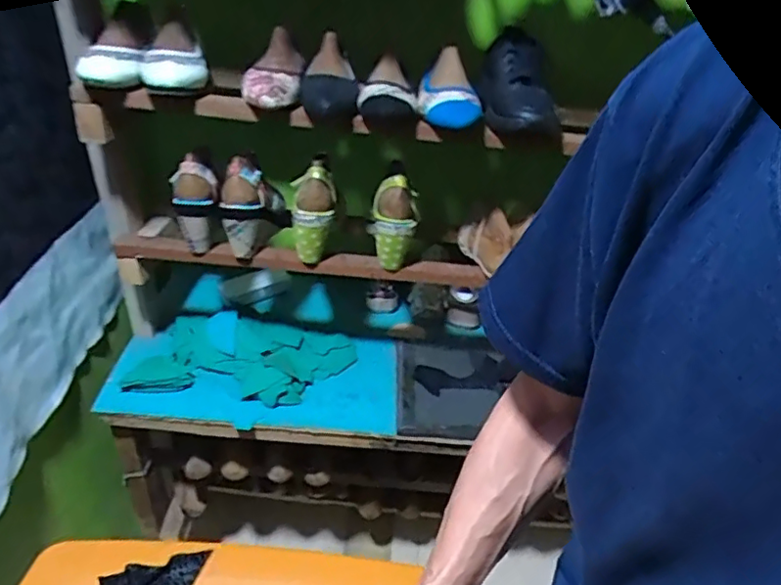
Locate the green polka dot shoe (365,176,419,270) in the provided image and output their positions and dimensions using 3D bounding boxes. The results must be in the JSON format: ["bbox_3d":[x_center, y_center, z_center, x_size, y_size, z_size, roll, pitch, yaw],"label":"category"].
[{"bbox_3d":[0.005,-0.112,0.930,0.073,0.137,0.070,8,35,3],"label":"green polka dot shoe"}]

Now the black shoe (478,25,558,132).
[{"bbox_3d":[0.180,-0.313,0.859,0.084,0.075,0.210,-1,57,-9],"label":"black shoe"}]

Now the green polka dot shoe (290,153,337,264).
[{"bbox_3d":[-0.122,-0.129,0.919,0.068,0.169,0.070,7,9,1],"label":"green polka dot shoe"}]

